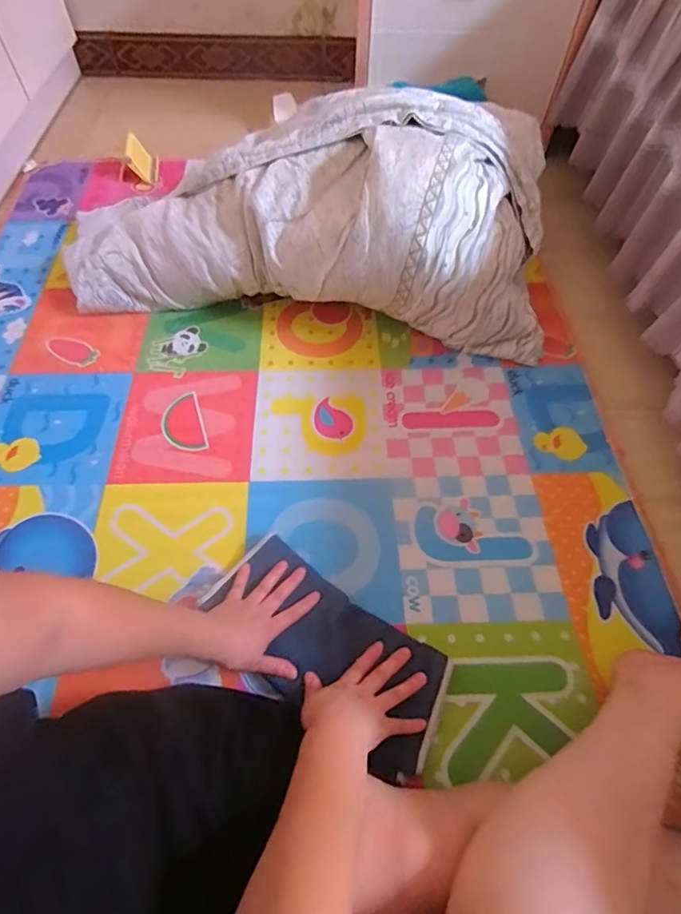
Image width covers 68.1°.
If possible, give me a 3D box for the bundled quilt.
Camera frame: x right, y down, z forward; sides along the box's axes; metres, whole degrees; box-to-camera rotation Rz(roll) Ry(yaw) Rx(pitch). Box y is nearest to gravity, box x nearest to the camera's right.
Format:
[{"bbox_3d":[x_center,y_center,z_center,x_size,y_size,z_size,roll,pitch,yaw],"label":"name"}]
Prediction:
[{"bbox_3d":[-0.040,-0.435,0.890,0.786,0.281,0.375,10,58,6],"label":"bundled quilt"}]

